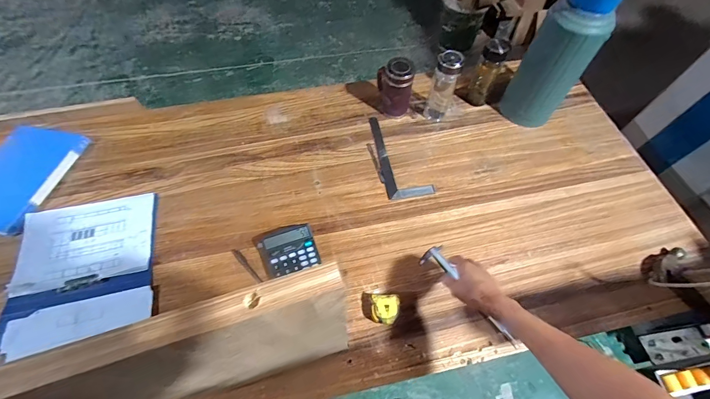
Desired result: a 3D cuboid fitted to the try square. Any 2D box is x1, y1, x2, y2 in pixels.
[{"bbox_3d":[0.132,-0.131,0.938,0.130,0.009,0.285,-8,60,-5],"label":"try square"}]

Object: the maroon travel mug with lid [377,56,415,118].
[{"bbox_3d":[0.117,-0.339,0.966,0.079,0.164,0.096,-10,60,-6],"label":"maroon travel mug with lid"}]

